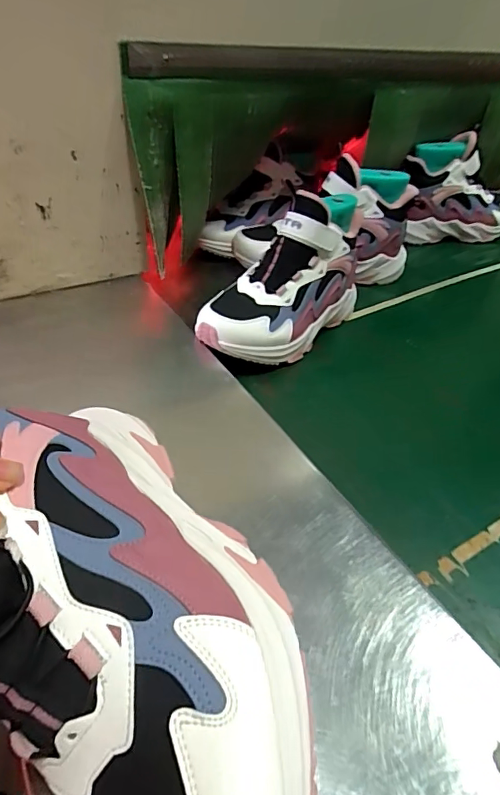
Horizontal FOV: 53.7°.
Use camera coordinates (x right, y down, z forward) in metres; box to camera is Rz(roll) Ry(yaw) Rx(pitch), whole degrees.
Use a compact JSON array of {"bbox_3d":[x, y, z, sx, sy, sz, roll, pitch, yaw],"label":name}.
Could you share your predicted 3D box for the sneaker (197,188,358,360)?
[{"bbox_3d":[0.040,-0.136,0.548,0.097,0.139,0.220,23,39,24],"label":"sneaker"}]

